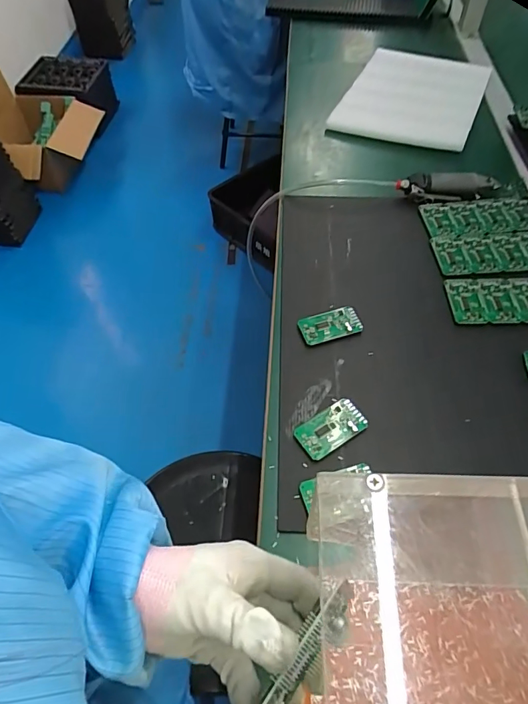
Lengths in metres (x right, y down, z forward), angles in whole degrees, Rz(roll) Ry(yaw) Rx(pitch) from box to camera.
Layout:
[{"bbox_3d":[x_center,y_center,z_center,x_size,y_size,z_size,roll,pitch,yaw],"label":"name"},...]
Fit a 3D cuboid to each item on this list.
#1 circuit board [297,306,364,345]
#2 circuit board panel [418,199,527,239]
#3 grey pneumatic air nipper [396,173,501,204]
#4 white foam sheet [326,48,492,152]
[{"bbox_3d":[0.081,-0.034,0.554,0.073,0.009,0.039,-13,59,-3],"label":"circuit board"},{"bbox_3d":[0.326,-0.202,0.676,0.169,0.005,0.077,-3,55,-1],"label":"circuit board panel"},{"bbox_3d":[0.290,-0.261,0.698,0.154,0.031,0.042,-7,55,-4],"label":"grey pneumatic air nipper"},{"bbox_3d":[0.302,-0.519,0.899,0.244,0.027,0.362,18,57,16],"label":"white foam sheet"}]

